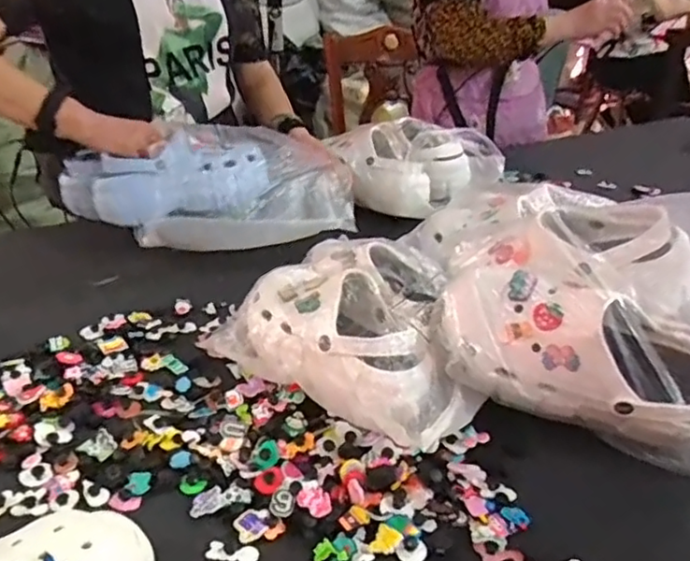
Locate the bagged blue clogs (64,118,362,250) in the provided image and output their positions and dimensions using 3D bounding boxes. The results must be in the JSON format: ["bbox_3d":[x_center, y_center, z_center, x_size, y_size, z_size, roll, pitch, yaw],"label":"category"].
[{"bbox_3d":[-0.194,-0.142,0.918,0.420,0.150,0.124,-7,30,-13],"label":"bagged blue clogs"}]

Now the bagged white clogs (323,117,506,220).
[{"bbox_3d":[0.120,-0.214,1.109,0.269,0.109,0.220,-25,38,-37],"label":"bagged white clogs"}]

